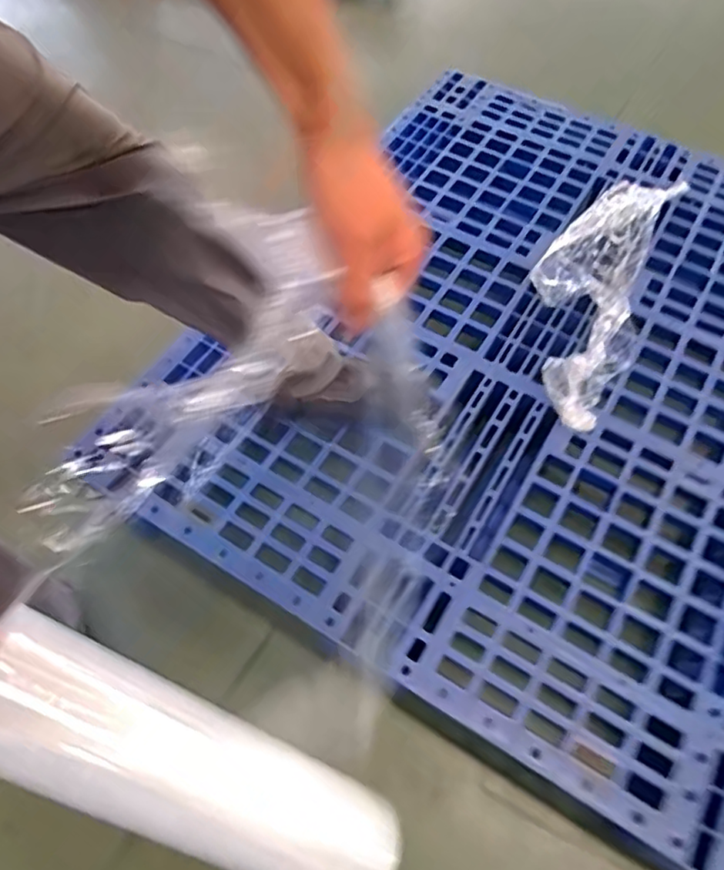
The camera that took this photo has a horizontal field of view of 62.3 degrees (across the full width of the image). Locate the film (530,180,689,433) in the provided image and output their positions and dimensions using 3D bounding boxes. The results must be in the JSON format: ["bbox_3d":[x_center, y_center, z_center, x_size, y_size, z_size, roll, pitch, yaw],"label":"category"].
[{"bbox_3d":[0.426,-0.308,1.082,0.196,0.086,0.679,21,61,10],"label":"film"}]

